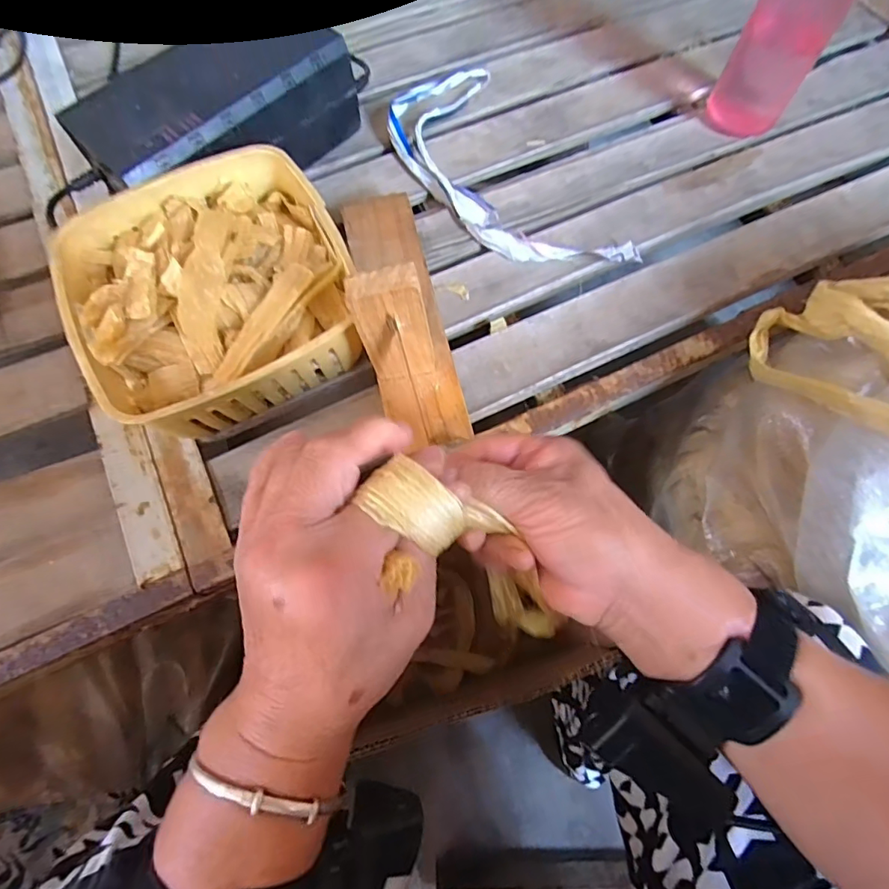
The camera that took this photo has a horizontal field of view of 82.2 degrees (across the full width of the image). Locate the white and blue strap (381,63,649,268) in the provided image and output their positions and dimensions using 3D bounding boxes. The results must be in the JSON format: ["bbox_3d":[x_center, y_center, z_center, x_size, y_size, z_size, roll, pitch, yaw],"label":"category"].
[{"bbox_3d":[0.045,-0.246,0.466,0.122,0.017,0.277,-27,72,-10],"label":"white and blue strap"}]

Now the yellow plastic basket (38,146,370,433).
[{"bbox_3d":[-0.166,-0.106,0.382,0.182,0.084,0.189,-19,71,-10],"label":"yellow plastic basket"}]

